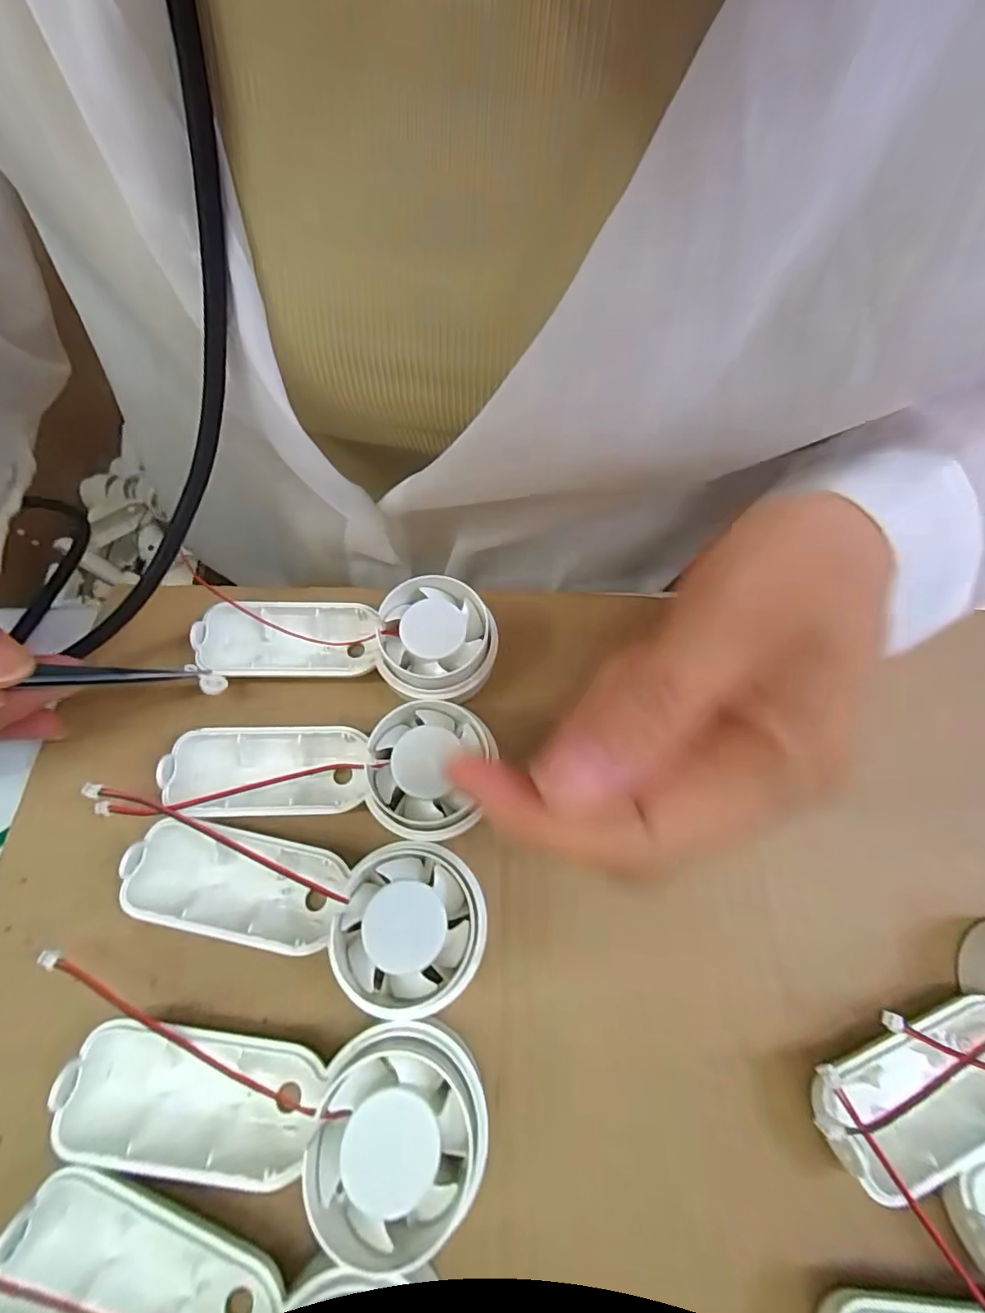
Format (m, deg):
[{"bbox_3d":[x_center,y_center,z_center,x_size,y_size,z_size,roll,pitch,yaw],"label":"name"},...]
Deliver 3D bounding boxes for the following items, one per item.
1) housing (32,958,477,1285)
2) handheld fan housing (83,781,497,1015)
[{"bbox_3d":[-0.065,0.119,0.135,0.121,0.025,0.043,8,65,3],"label":"housing"},{"bbox_3d":[-0.063,0.074,0.158,0.121,0.025,0.043,13,65,5],"label":"handheld fan housing"}]

